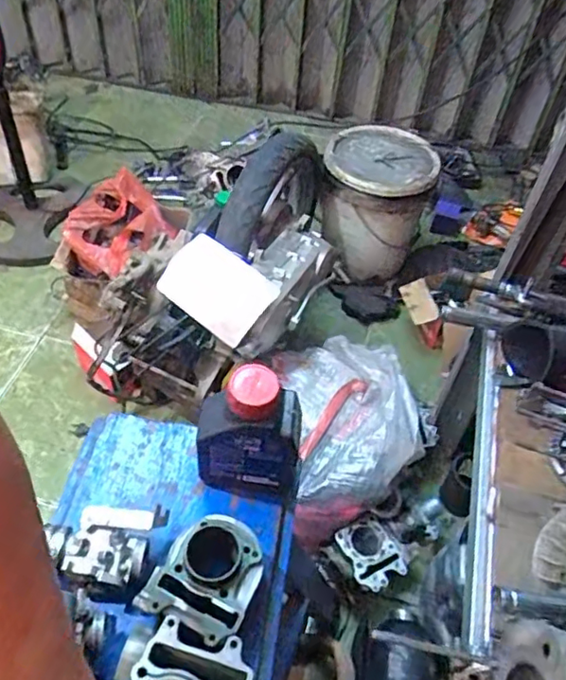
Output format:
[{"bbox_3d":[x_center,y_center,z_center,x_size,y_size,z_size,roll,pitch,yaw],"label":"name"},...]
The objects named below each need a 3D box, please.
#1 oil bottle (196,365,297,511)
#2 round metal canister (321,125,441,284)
[{"bbox_3d":[-0.040,0.111,0.660,0.115,0.199,0.057,8,49,2],"label":"oil bottle"},{"bbox_3d":[0.246,-0.370,1.595,0.281,0.335,0.257,3,49,-3],"label":"round metal canister"}]

